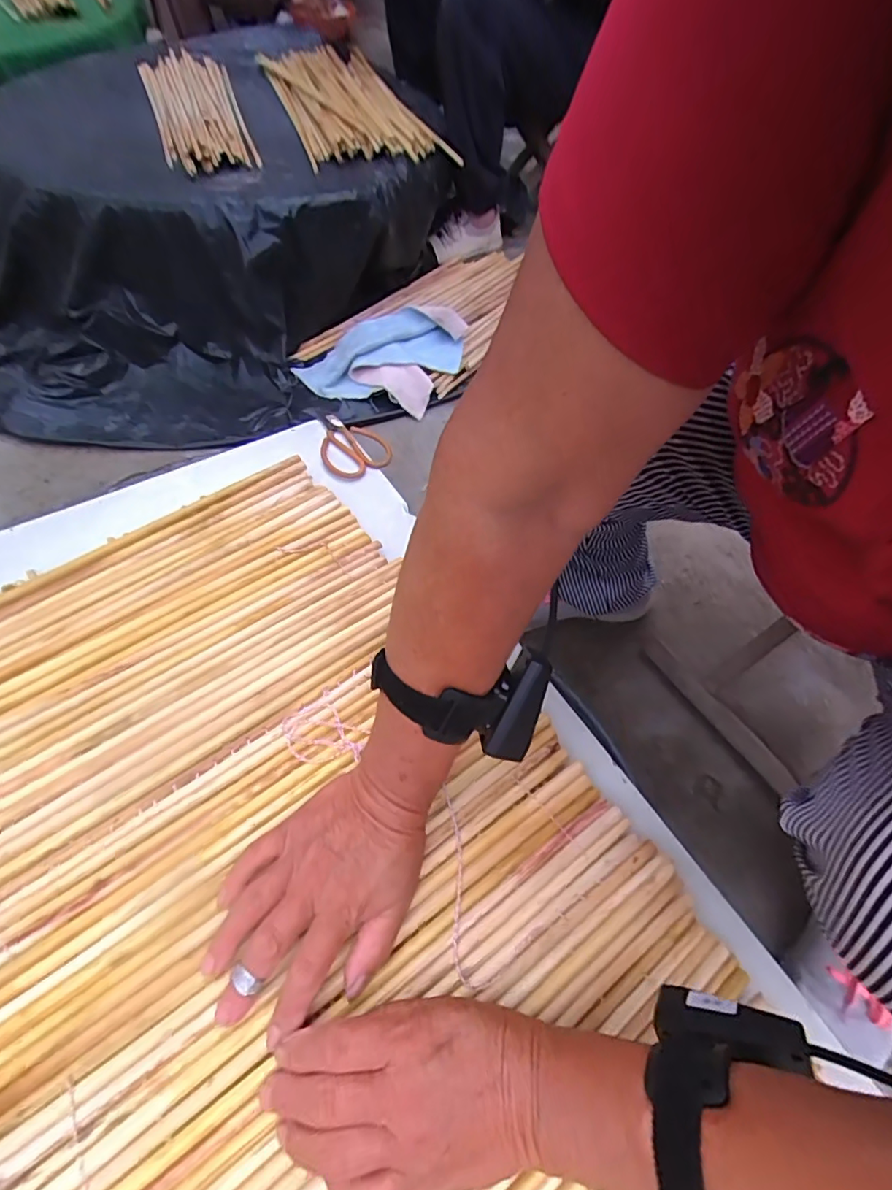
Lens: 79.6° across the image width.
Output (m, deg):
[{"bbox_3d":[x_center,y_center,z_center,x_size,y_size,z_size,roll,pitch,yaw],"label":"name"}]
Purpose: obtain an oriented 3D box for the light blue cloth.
[{"bbox_3d":[-0.117,-0.447,0.985,0.281,0.074,0.233,14,60,8],"label":"light blue cloth"}]

